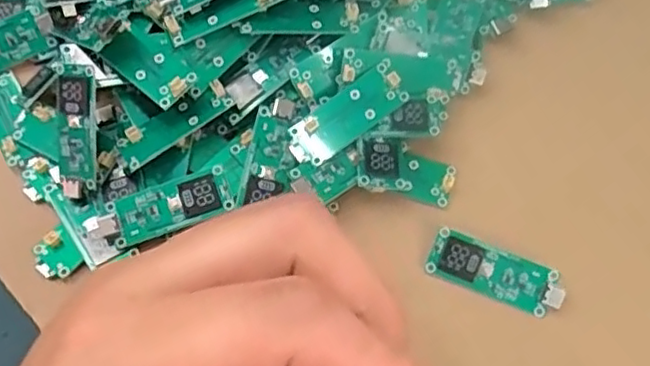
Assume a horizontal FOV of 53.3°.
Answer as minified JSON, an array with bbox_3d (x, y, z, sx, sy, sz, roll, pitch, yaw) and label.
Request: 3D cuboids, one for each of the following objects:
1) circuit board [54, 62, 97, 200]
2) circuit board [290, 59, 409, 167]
[{"bbox_3d":[-0.097,-0.020,0.252,0.015,0.005,0.052,4,104,3],"label":"circuit board"},{"bbox_3d":[0.009,-0.027,0.257,0.052,0.006,0.018,-33,72,-14],"label":"circuit board"}]

